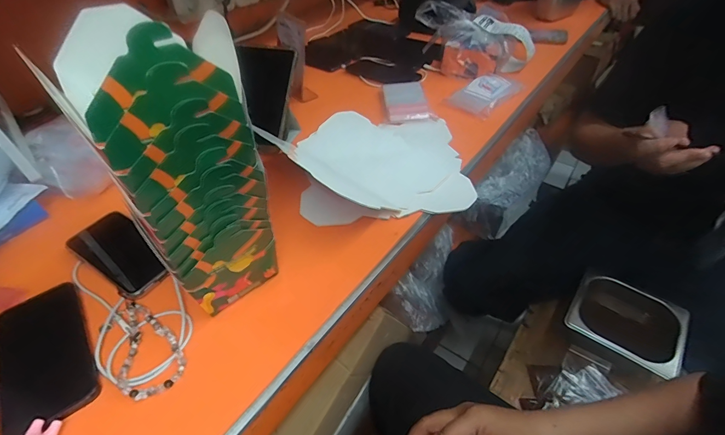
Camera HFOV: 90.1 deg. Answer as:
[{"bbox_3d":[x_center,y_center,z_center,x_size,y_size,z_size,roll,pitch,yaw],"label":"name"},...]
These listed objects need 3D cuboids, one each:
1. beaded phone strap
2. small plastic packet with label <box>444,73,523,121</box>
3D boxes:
[{"bbox_3d":[-0.224,0.127,0.374,0.056,0.005,0.120,-27,50,-21],"label":"beaded phone strap"},{"bbox_3d":[0.236,-0.240,0.690,0.083,0.023,0.131,33,56,30],"label":"small plastic packet with label"}]

